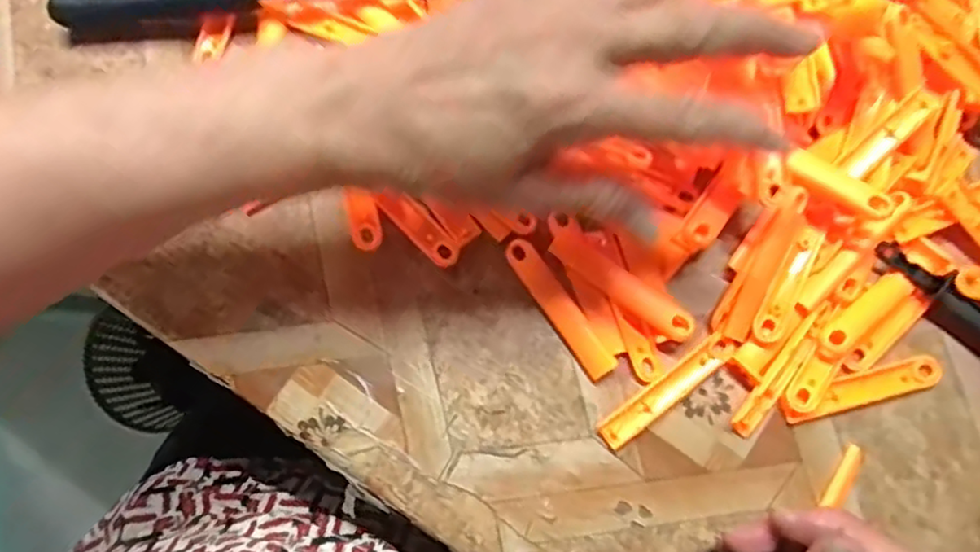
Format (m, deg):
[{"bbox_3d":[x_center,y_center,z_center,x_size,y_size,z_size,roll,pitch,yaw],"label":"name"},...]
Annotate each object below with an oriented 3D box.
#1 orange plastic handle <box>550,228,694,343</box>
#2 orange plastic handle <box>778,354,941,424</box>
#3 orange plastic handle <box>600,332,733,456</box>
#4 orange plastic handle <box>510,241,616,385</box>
[{"bbox_3d":[0.062,0.004,0.306,0.075,0.009,0.016,37,81,7],"label":"orange plastic handle"},{"bbox_3d":[0.174,0.052,0.303,0.076,0.005,0.015,-15,79,-3],"label":"orange plastic handle"},{"bbox_3d":[0.082,0.053,0.302,0.074,0.006,0.014,-37,81,-7],"label":"orange plastic handle"},{"bbox_3d":[0.033,0.015,0.308,0.014,0.005,0.074,-35,81,-7],"label":"orange plastic handle"}]

